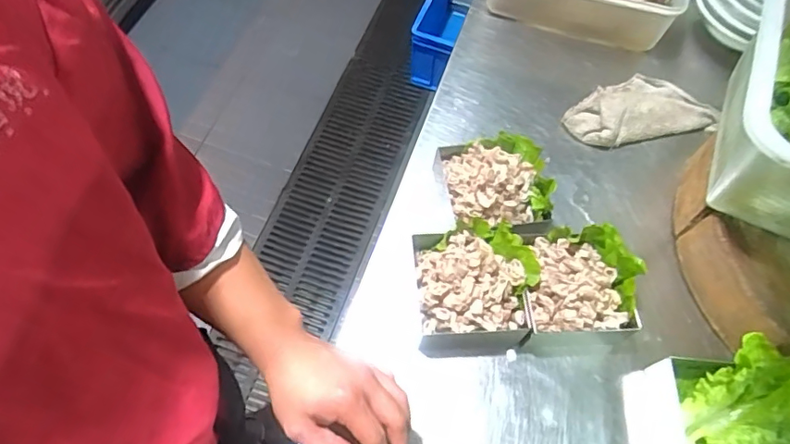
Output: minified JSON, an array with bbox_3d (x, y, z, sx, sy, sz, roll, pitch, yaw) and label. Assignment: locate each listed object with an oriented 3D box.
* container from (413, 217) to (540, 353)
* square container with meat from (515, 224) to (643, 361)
[{"bbox_3d":[0.090,0.074,0.619,0.128,0.067,0.136,1,62,-3],"label":"container"},{"bbox_3d":[0.210,0.076,0.631,0.127,0.075,0.131,-1,63,-4],"label":"square container with meat"}]

